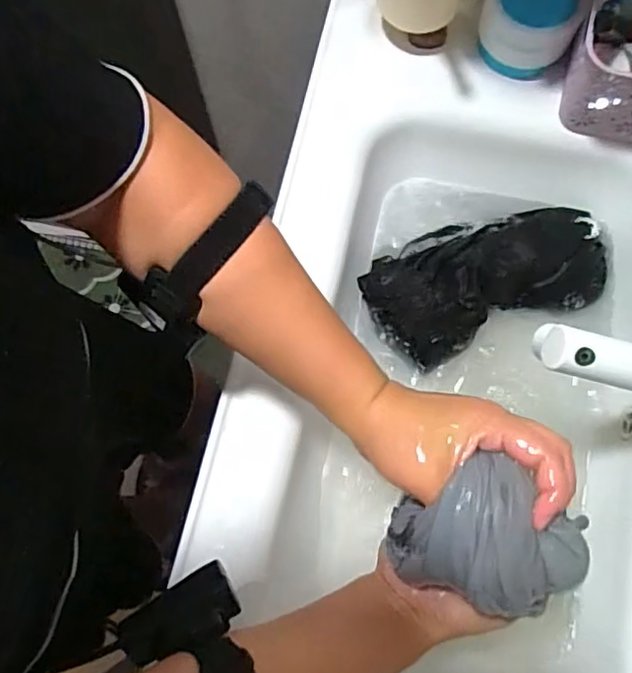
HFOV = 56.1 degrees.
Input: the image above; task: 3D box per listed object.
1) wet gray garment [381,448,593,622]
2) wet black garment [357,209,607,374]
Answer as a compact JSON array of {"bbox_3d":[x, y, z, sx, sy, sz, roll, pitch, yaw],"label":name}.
[{"bbox_3d":[0.095,0.114,0.335,0.097,0.069,0.068,21,74,7],"label":"wet gray garment"},{"bbox_3d":[0.174,-0.064,0.596,0.242,0.047,0.122,-21,74,-6],"label":"wet black garment"}]

